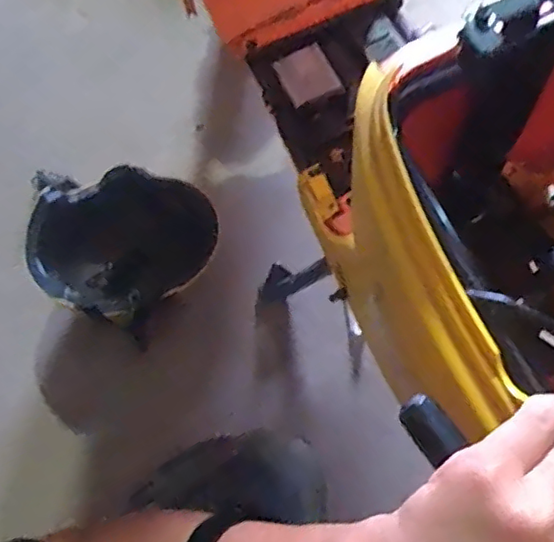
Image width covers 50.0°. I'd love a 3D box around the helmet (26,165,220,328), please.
[{"bbox_3d":[-0.216,-0.023,0.876,0.253,0.165,0.217,-12,67,-4],"label":"helmet"}]

